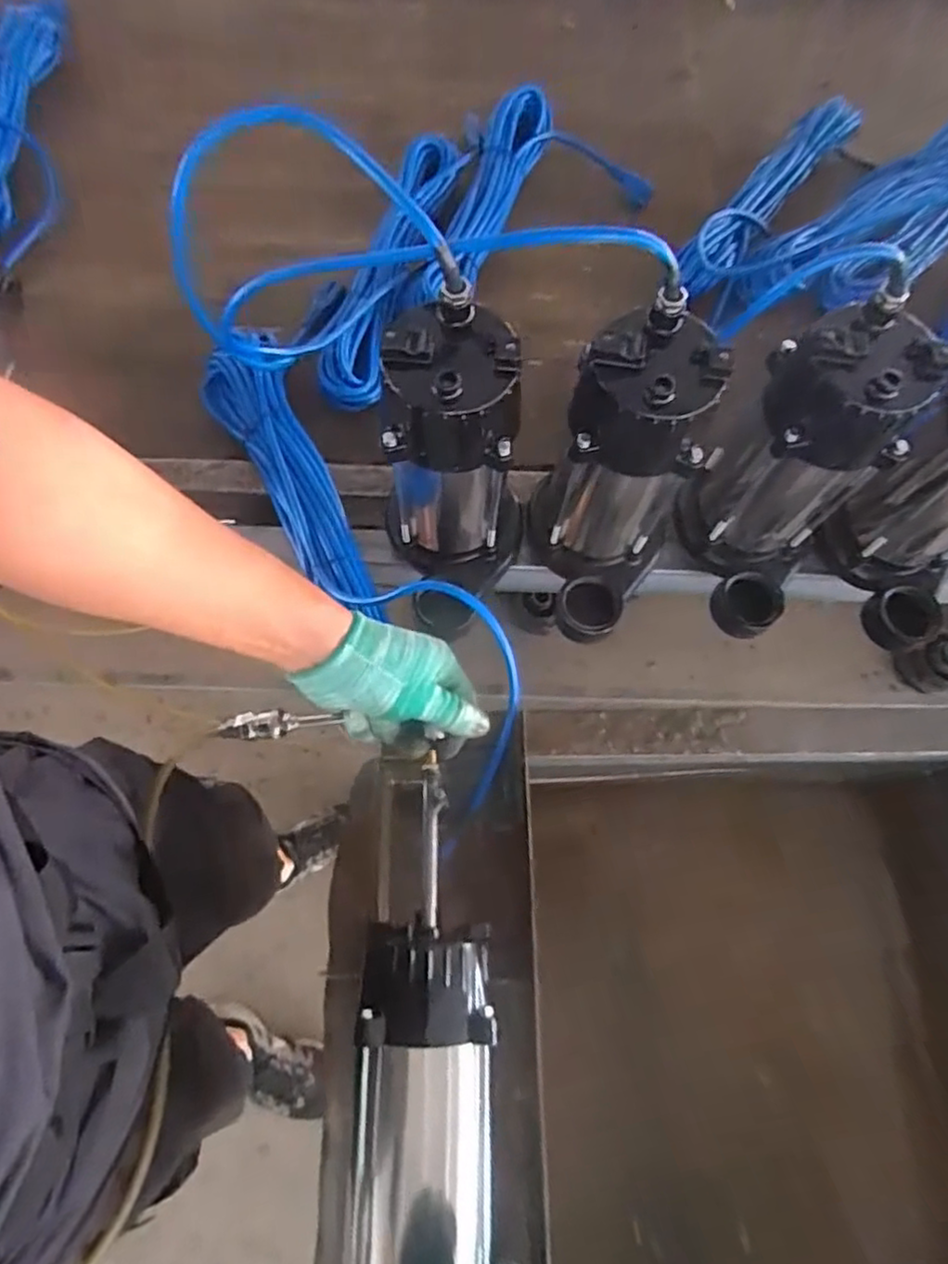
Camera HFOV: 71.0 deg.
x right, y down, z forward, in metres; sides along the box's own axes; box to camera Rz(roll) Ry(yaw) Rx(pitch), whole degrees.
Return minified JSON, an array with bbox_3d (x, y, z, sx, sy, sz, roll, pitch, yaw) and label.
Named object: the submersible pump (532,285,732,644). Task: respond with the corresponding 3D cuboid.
[{"bbox_3d":[0.099,-0.100,0.505,0.112,0.241,0.130,31,72,9],"label":"submersible pump"}]

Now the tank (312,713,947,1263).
[{"bbox_3d":[0.196,0.457,0.570,0.616,0.266,0.741,-3,70,-3],"label":"tank"}]

